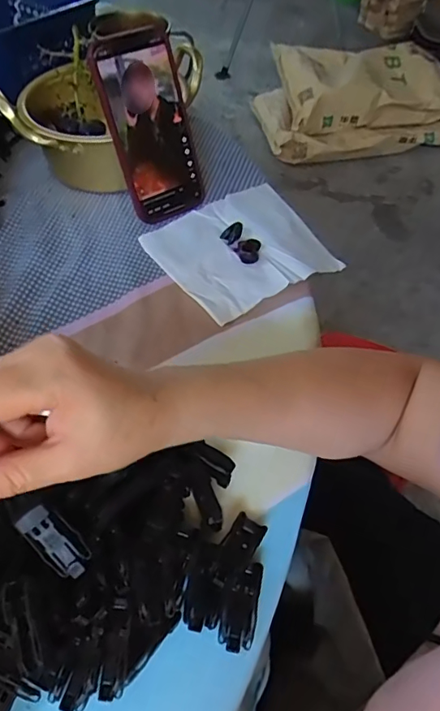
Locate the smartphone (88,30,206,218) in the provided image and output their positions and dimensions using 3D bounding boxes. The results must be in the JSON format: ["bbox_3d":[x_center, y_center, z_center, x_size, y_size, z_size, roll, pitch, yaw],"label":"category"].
[{"bbox_3d":[-0.063,-0.211,0.474,0.074,0.158,0.016,-27,33,-20],"label":"smartphone"}]

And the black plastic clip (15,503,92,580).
[{"bbox_3d":[-0.089,0.100,0.273,0.020,0.009,0.042,-45,102,-29],"label":"black plastic clip"}]

